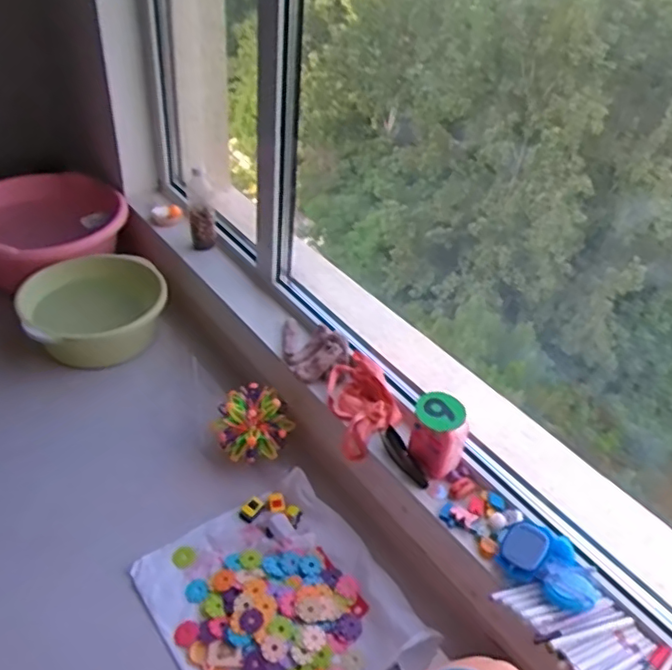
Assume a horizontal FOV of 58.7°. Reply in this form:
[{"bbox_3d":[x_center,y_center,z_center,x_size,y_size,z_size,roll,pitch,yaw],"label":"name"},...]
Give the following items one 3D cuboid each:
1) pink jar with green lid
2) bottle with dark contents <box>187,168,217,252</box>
[{"bbox_3d":[0.191,0.188,1.118,0.074,0.138,0.091,-24,48,-32],"label":"pink jar with green lid"},{"bbox_3d":[-0.369,-0.343,1.639,0.067,0.252,0.086,-5,41,-13],"label":"bottle with dark contents"}]

